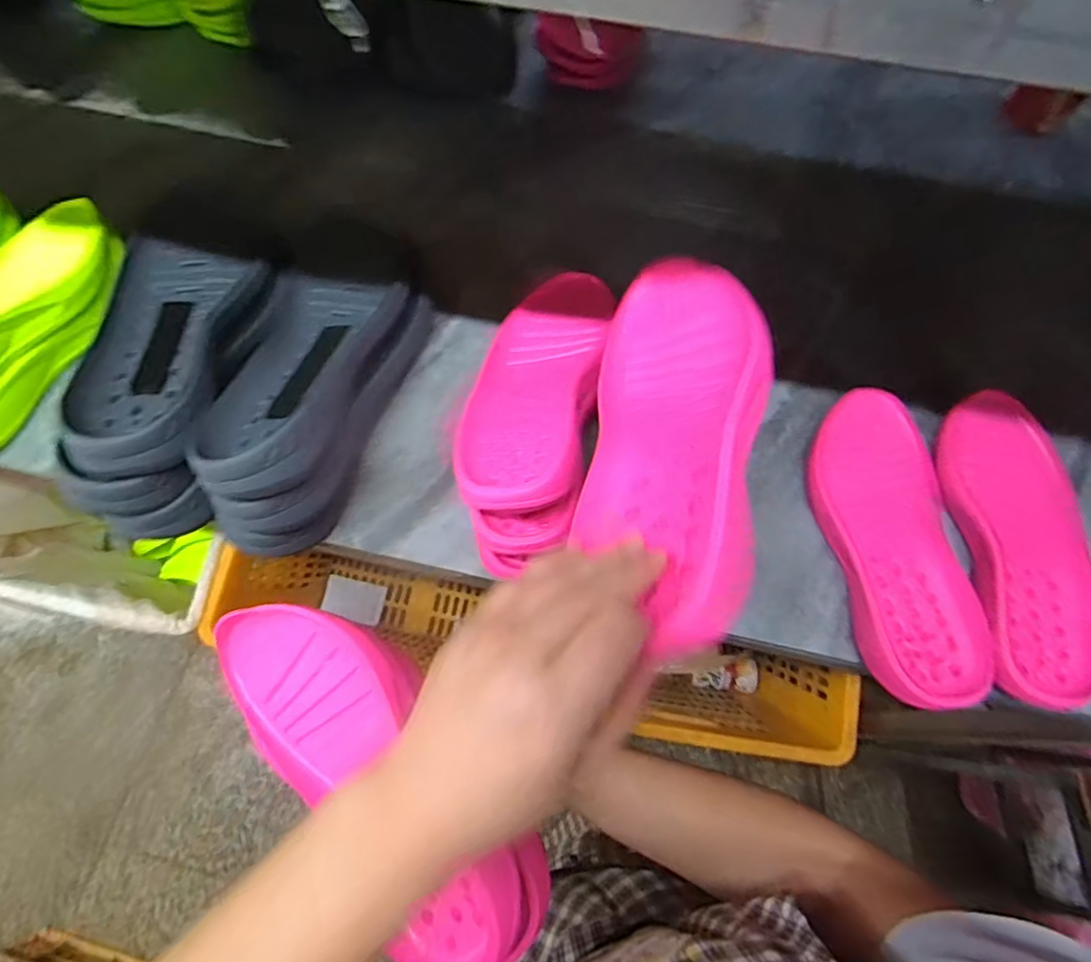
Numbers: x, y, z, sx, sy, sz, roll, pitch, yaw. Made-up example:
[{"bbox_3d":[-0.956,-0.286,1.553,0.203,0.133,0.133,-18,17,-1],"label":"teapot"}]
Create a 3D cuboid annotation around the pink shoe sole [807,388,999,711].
[{"bbox_3d":[0.267,0.043,0.456,0.089,0.030,0.240,-1,67,-3],"label":"pink shoe sole"}]

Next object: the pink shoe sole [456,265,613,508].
[{"bbox_3d":[-0.006,-0.077,0.437,0.086,0.032,0.237,12,50,2],"label":"pink shoe sole"}]

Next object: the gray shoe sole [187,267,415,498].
[{"bbox_3d":[-0.181,-0.090,0.458,0.116,0.040,0.239,7,53,0],"label":"gray shoe sole"}]

